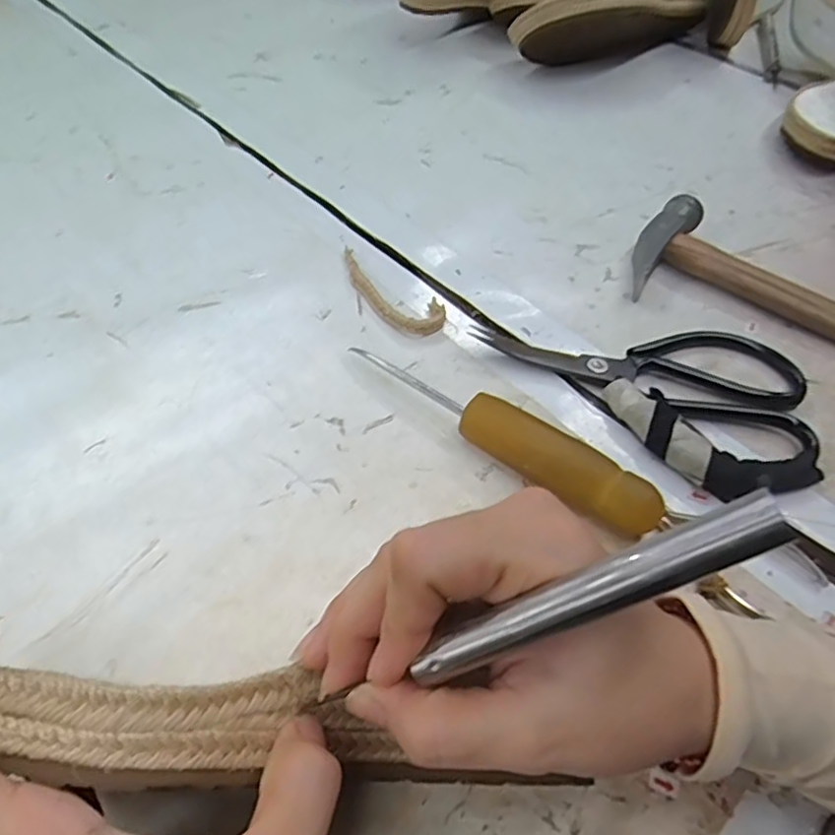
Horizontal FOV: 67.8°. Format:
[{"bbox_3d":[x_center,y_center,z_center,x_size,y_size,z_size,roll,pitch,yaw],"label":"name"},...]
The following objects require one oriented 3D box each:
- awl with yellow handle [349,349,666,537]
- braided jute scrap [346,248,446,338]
[{"bbox_3d":[0.041,0.007,0.320,0.171,0.026,0.024,30,58,18],"label":"awl with yellow handle"},{"bbox_3d":[-0.021,-0.080,0.395,0.090,0.009,0.034,35,60,21],"label":"braided jute scrap"}]

